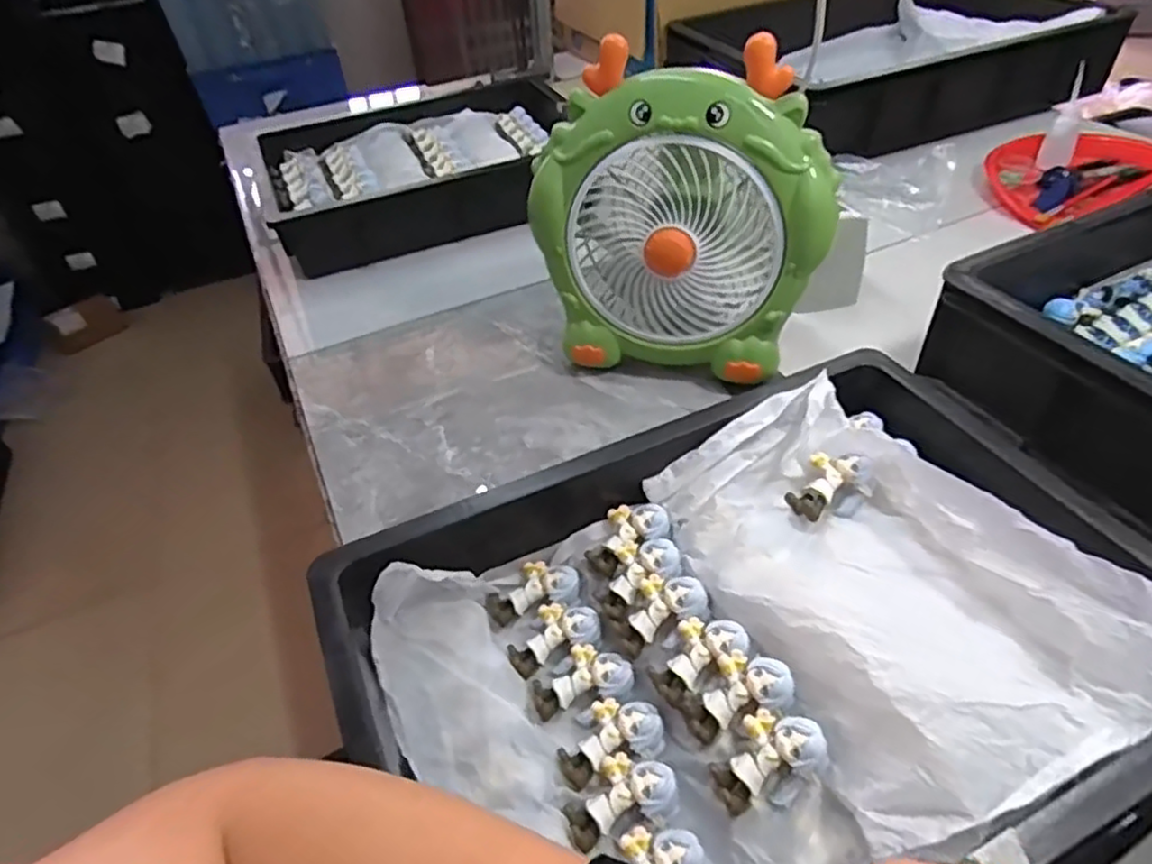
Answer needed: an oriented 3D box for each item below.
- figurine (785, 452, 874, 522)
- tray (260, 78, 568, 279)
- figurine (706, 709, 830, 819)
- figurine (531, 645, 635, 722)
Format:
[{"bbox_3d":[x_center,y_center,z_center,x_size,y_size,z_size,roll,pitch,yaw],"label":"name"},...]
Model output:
[{"bbox_3d":[0.174,0.037,0.467,0.041,0.025,0.052,30,54,32],"label":"figurine"},{"bbox_3d":[-0.244,-0.410,1.088,0.447,0.097,0.369,-17,45,-12],"label":"tray"},{"bbox_3d":[0.102,0.173,0.364,0.057,0.026,0.037,-28,48,-22],"label":"figurine"},{"bbox_3d":[0.003,0.158,0.428,0.061,0.021,0.039,-26,47,-20],"label":"figurine"}]

